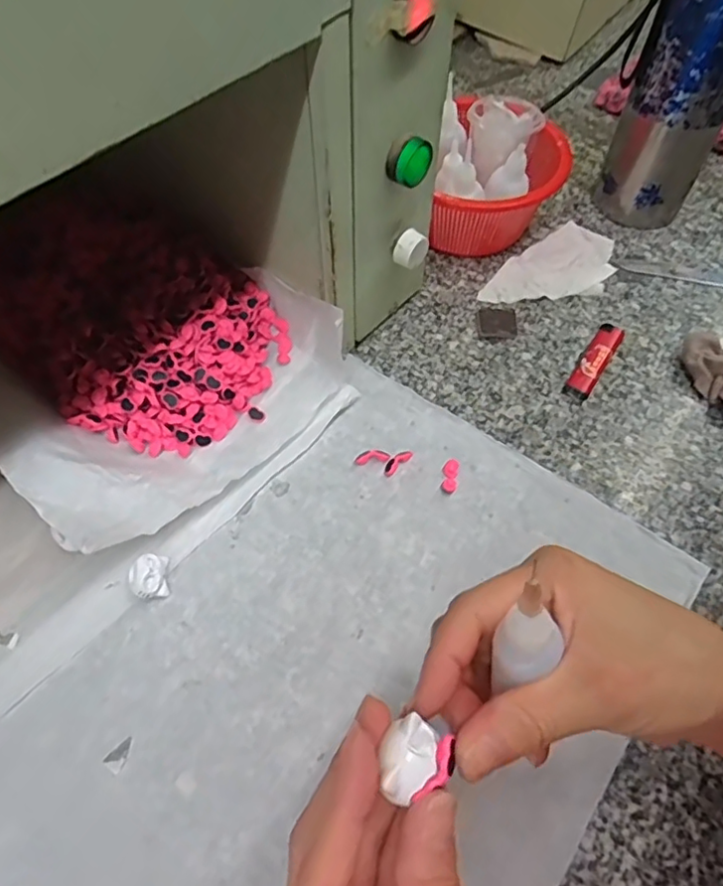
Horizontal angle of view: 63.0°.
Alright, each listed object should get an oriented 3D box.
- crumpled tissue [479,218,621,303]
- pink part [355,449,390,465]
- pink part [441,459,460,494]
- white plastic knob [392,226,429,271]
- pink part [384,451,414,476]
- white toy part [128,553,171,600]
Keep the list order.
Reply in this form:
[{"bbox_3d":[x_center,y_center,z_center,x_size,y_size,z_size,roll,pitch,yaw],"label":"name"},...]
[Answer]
[{"bbox_3d":[0.171,-0.150,0.507,0.074,0.014,0.131,36,64,19],"label":"crumpled tissue"},{"bbox_3d":[0.007,0.009,0.410,0.023,0.007,0.010,-4,58,-4],"label":"pink part"},{"bbox_3d":[0.061,0.022,0.402,0.011,0.005,0.025,9,58,4],"label":"pink part"},{"bbox_3d":[0.034,-0.134,0.410,0.017,0.021,0.021,36,64,19],"label":"white plastic knob"},{"bbox_3d":[0.025,0.013,0.409,0.024,0.005,0.008,-38,66,-22],"label":"pink part"},{"bbox_3d":[-0.128,0.082,0.357,0.019,0.020,0.026,-6,59,-5],"label":"white toy part"}]

